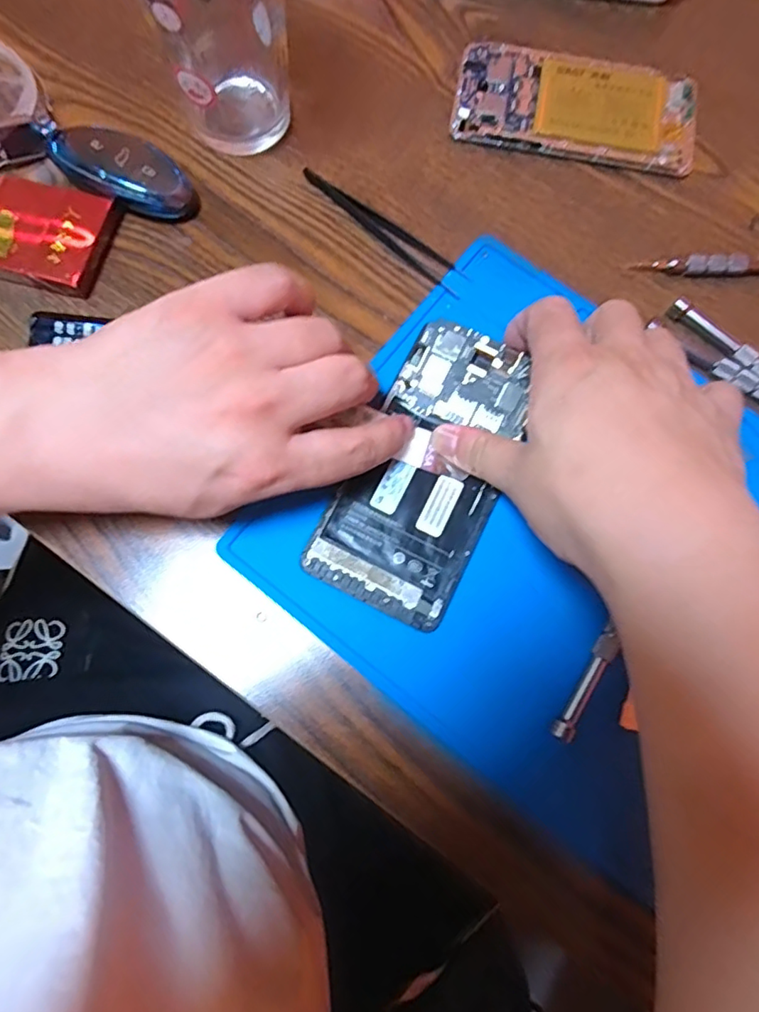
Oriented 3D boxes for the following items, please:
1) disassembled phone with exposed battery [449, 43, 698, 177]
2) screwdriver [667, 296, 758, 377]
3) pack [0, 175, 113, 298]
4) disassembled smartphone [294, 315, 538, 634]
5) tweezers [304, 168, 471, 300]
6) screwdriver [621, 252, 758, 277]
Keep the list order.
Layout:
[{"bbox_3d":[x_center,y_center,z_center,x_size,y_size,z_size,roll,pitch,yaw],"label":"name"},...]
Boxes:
[{"bbox_3d":[0.117,-0.236,0.329,0.142,0.010,0.065,9,77,1],"label":"disassembled phone with exposed battery"},{"bbox_3d":[0.197,-0.076,0.294,0.012,0.010,0.099,-43,81,-10],"label":"screwdriver"},{"bbox_3d":[-0.200,-0.152,0.302,0.099,0.015,0.059,13,77,2],"label":"pack"},{"bbox_3d":[0.025,-0.018,0.276,0.071,0.008,0.143,24,83,4],"label":"disassembled smartphone"},{"bbox_3d":[0.005,-0.158,0.312,0.114,0.004,0.017,43,80,8],"label":"tweezers"},{"bbox_3d":[0.194,-0.133,0.307,0.105,0.010,0.010,-2,77,-1],"label":"screwdriver"}]

